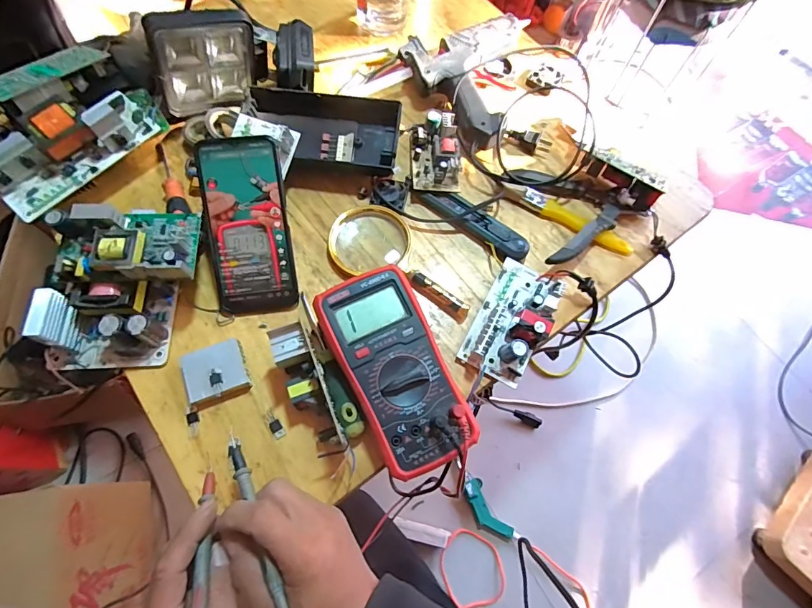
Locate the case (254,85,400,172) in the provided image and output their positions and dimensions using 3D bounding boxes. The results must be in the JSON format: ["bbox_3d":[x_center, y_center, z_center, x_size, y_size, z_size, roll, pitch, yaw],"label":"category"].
[{"bbox_3d":[-0.095,-0.205,0.497,0.176,0.038,0.091,6,68,0],"label":"case"}]

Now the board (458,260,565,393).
[{"bbox_3d":[0.110,0.016,0.428,0.070,0.036,0.135,28,69,8],"label":"board"}]

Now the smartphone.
[{"bbox_3d":[-0.157,-0.076,0.421,0.076,0.010,0.169,-5,100,-3],"label":"smartphone"}]

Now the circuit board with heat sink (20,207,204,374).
[{"bbox_3d":[-0.269,-0.017,0.401,0.141,0.076,0.140,-2,68,-4],"label":"circuit board with heat sink"}]

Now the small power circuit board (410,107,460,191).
[{"bbox_3d":[0.035,-0.180,0.502,0.056,0.030,0.098,-2,68,-4],"label":"small power circuit board"}]

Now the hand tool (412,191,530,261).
[{"bbox_3d":[0.074,-0.097,0.479,0.144,0.020,0.034,36,71,11],"label":"hand tool"}]

